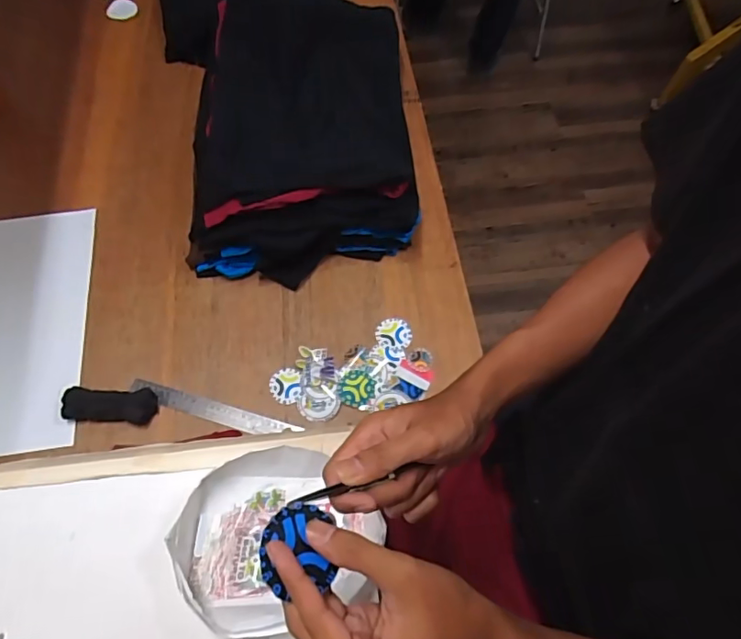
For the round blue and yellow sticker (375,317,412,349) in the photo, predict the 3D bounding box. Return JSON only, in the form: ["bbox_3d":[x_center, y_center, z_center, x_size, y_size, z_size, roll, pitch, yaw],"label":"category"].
[{"bbox_3d":[0.036,0.021,0.800,0.055,0.006,0.049,-3,66,-2],"label":"round blue and yellow sticker"}]

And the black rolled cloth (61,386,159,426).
[{"bbox_3d":[-0.374,0.123,0.736,0.124,0.027,0.046,0,66,-1],"label":"black rolled cloth"}]

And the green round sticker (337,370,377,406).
[{"bbox_3d":[-0.020,0.101,0.758,0.055,0.004,0.050,0,66,-1],"label":"green round sticker"}]

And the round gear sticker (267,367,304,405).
[{"bbox_3d":[-0.128,0.099,0.762,0.051,0.005,0.054,-2,69,5],"label":"round gear sticker"}]

